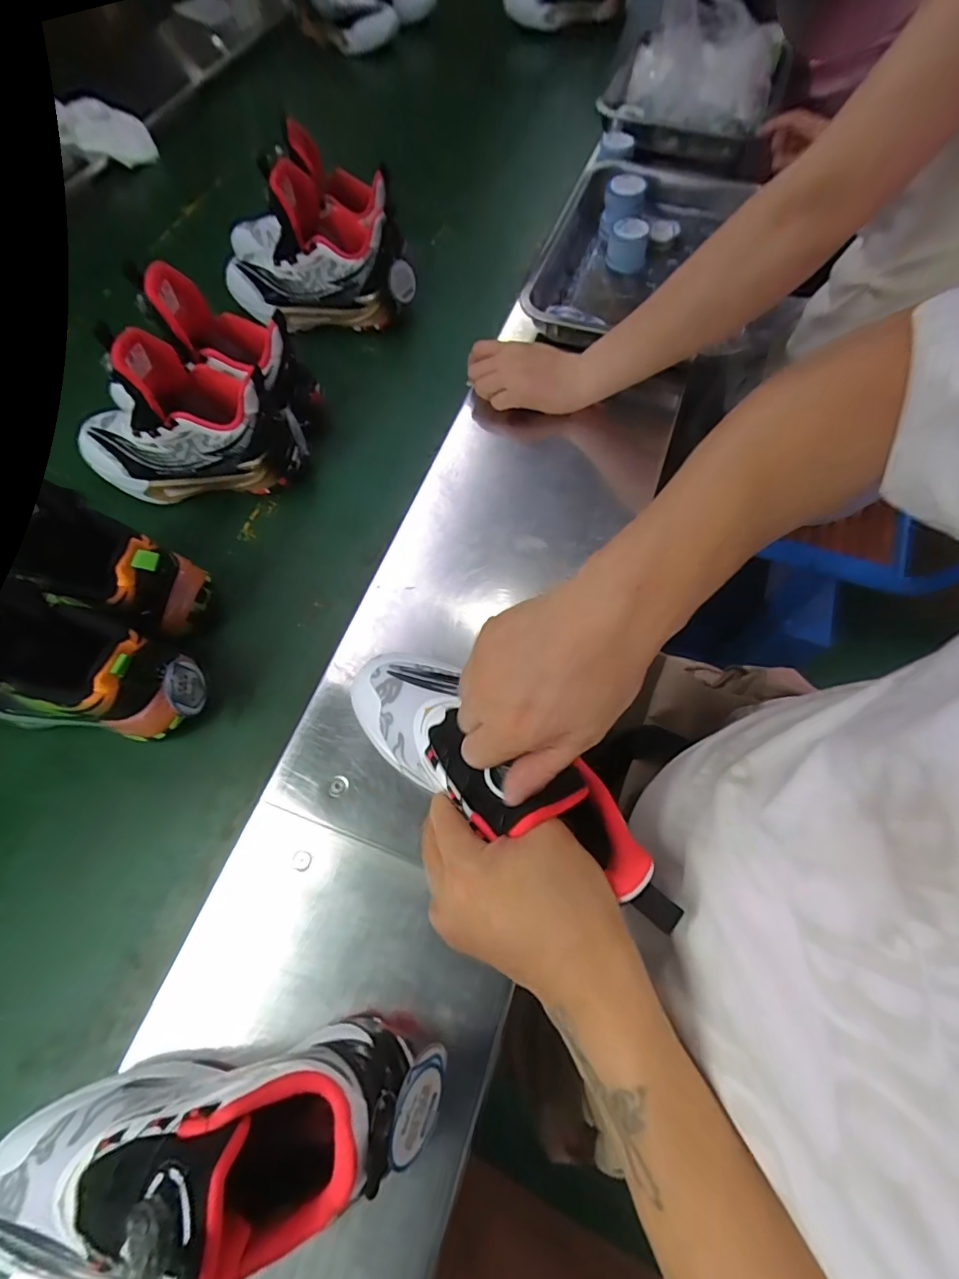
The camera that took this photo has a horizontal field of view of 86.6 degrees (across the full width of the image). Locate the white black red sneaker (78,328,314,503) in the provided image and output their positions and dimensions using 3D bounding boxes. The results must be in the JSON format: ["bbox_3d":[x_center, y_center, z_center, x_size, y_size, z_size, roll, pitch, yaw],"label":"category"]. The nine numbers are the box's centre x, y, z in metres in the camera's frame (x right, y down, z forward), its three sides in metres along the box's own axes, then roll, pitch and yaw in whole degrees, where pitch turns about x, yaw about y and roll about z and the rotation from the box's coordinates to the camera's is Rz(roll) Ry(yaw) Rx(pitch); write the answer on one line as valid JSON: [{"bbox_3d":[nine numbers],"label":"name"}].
[{"bbox_3d":[-0.320,-0.235,0.557,0.240,0.136,0.114,0,63,-1],"label":"white black red sneaker"}]

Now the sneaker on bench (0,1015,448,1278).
[{"bbox_3d":[-0.150,0.281,0.274,0.251,0.113,0.077,-9,64,-6],"label":"sneaker on bench"}]

